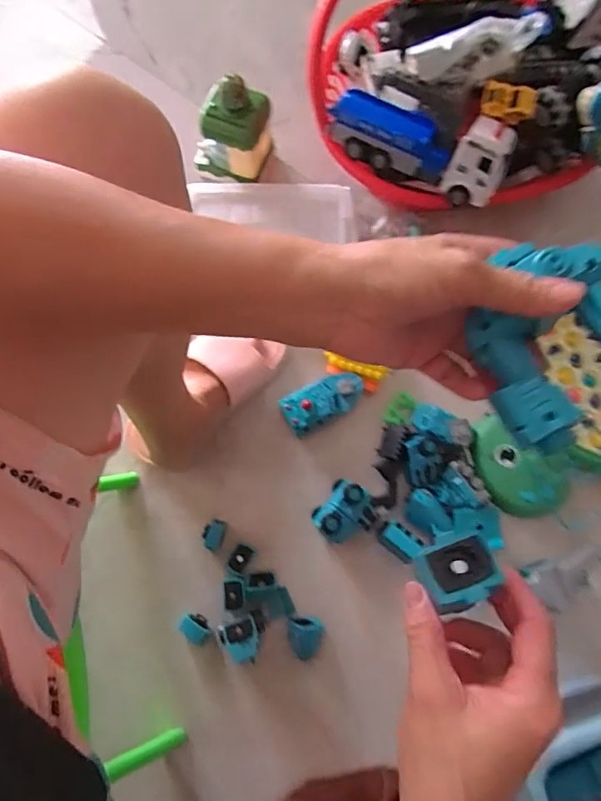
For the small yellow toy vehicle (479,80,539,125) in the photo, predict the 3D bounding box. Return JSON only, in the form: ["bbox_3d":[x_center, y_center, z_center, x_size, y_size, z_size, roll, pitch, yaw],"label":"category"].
[{"bbox_3d":[0.239,-0.340,0.572,0.062,0.028,0.033,10,77,2],"label":"small yellow toy vehicle"}]

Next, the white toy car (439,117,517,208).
[{"bbox_3d":[0.208,-0.275,0.573,0.059,0.076,0.038,30,50,8],"label":"white toy car"}]

